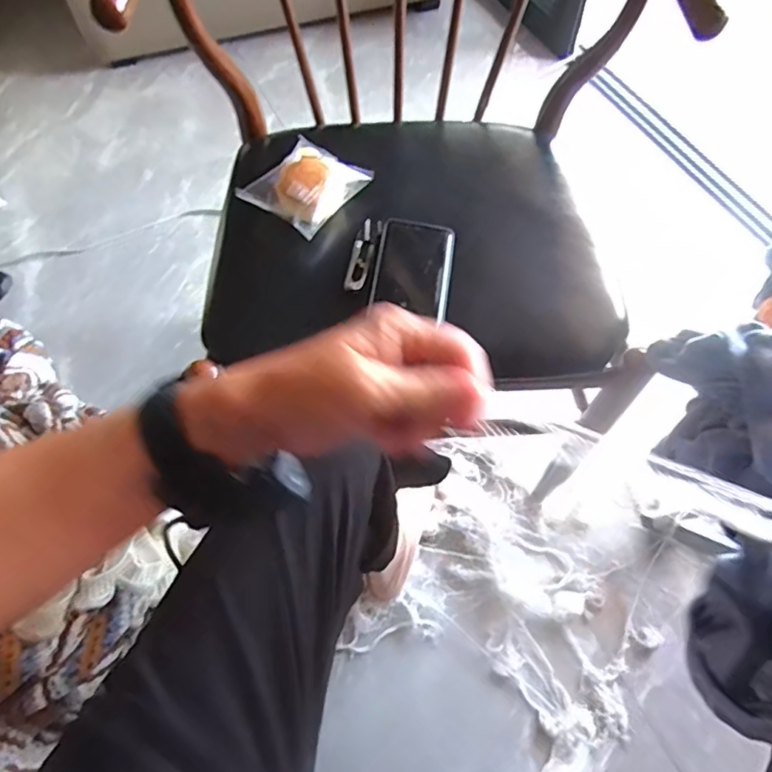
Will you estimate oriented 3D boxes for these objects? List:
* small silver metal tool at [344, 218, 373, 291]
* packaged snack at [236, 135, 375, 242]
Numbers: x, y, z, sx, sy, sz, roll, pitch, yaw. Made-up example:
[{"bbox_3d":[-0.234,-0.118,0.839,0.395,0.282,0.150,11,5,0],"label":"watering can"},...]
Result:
[{"bbox_3d":[-0.027,-0.142,0.629,0.023,0.011,0.098,9,60,5],"label":"small silver metal tool"},{"bbox_3d":[-0.088,-0.223,0.642,0.092,0.038,0.118,33,65,17],"label":"packaged snack"}]

